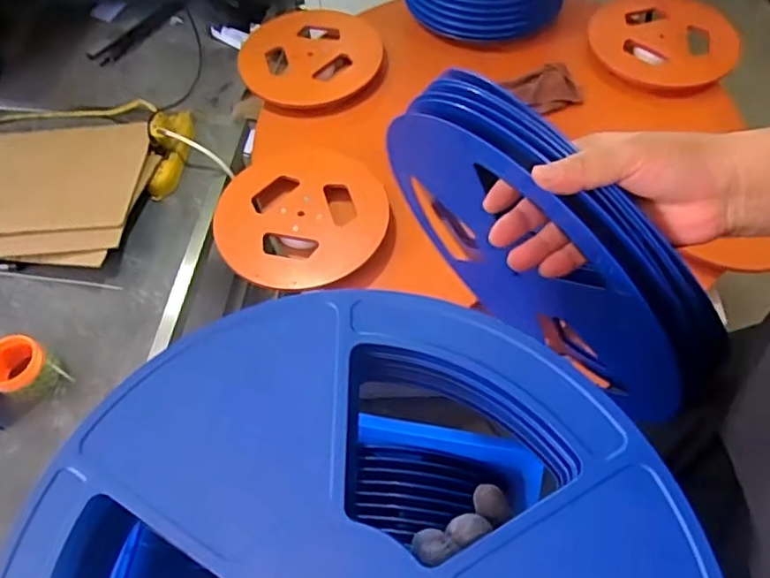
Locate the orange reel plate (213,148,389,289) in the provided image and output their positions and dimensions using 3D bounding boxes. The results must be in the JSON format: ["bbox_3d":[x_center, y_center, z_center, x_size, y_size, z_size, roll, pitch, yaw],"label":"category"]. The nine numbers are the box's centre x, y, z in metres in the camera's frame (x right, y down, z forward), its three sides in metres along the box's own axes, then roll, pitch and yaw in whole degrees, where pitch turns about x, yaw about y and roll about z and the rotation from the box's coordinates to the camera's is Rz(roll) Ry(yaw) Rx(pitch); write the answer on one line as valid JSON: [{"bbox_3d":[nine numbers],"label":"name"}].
[{"bbox_3d":[-0.130,-0.115,0.947,0.260,0.029,0.261,4,59,-7],"label":"orange reel plate"}]

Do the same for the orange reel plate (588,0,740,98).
[{"bbox_3d":[0.522,-0.467,1.104,0.256,0.026,0.224,-3,60,0],"label":"orange reel plate"}]

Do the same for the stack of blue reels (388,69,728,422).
[{"bbox_3d":[0.114,-0.026,0.477,0.066,0.274,0.308,-34,64,-16],"label":"stack of blue reels"}]

